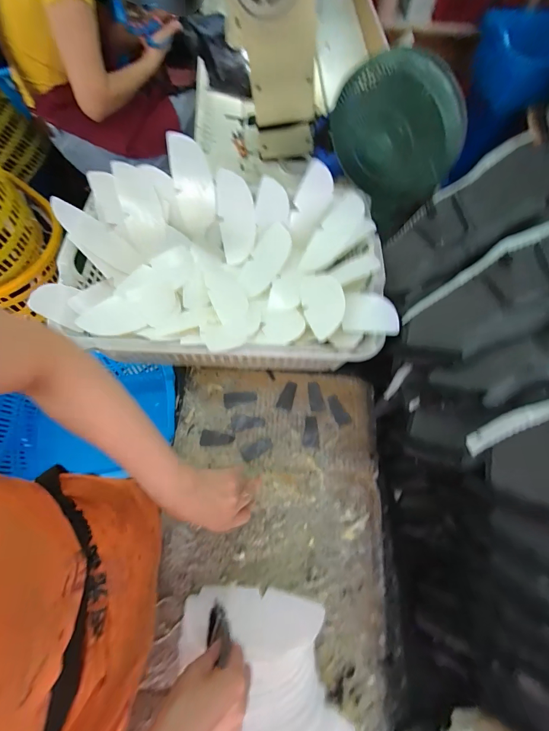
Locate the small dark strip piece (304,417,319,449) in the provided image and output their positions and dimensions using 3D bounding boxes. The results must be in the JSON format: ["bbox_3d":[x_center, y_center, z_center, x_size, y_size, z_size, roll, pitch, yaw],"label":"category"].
[{"bbox_3d":[0.061,0.113,0.565,0.028,0.004,0.053,5,62,-15],"label":"small dark strip piece"}]

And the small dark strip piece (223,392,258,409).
[{"bbox_3d":[-0.059,0.059,0.575,0.056,0.005,0.027,-3,67,-4],"label":"small dark strip piece"}]

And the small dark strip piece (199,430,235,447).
[{"bbox_3d":[-0.093,0.121,0.543,0.053,0.004,0.025,8,66,1],"label":"small dark strip piece"}]

